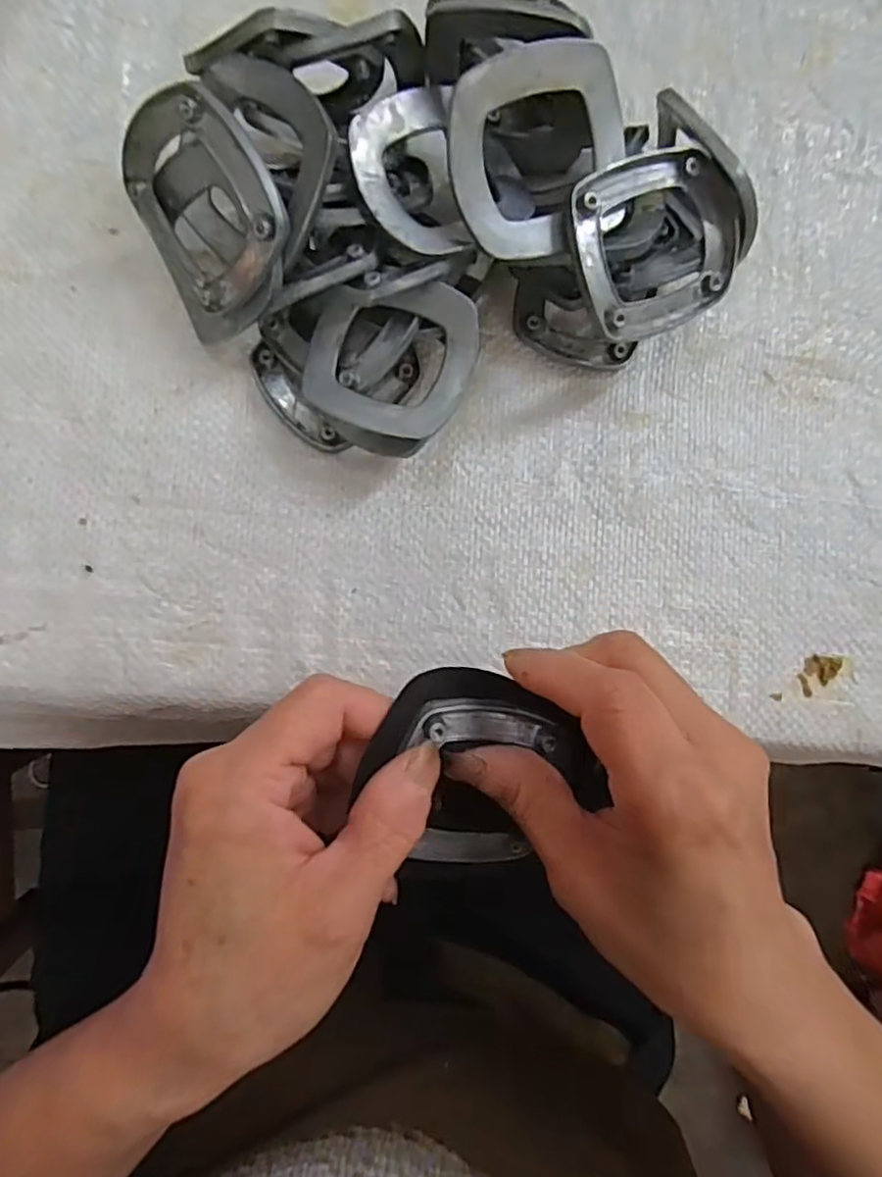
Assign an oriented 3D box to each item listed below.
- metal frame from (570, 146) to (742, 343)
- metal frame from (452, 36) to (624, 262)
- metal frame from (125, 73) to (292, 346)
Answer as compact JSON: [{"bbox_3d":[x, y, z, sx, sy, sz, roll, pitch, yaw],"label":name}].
[{"bbox_3d":[0.074,-0.120,0.226,0.060,0.012,0.056,-24,108,-8],"label":"metal frame"},{"bbox_3d":[0.034,-0.143,0.213,0.060,0.006,0.058,-19,114,-8],"label":"metal frame"},{"bbox_3d":[-0.082,-0.127,0.227,0.068,0.015,0.068,-13,111,36],"label":"metal frame"}]

